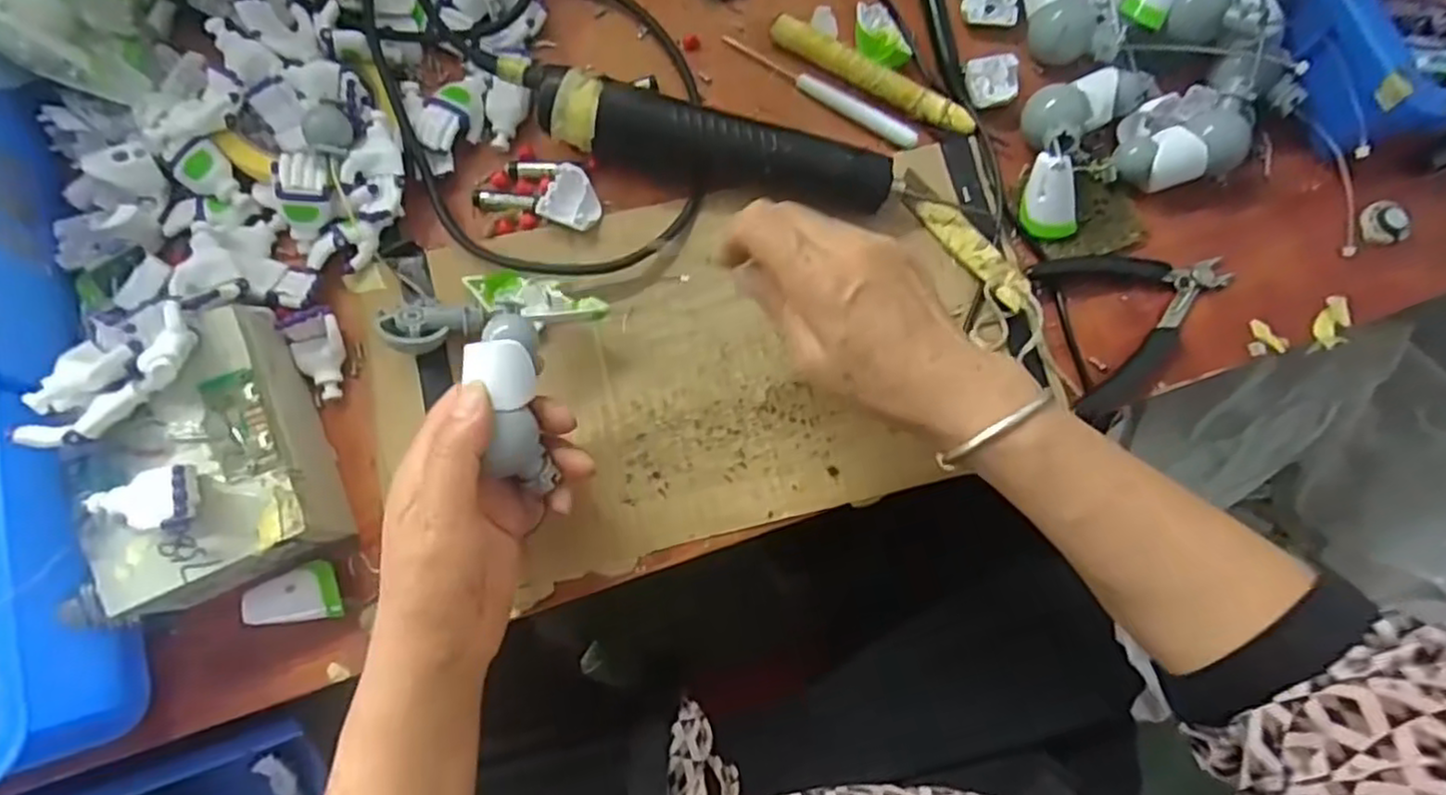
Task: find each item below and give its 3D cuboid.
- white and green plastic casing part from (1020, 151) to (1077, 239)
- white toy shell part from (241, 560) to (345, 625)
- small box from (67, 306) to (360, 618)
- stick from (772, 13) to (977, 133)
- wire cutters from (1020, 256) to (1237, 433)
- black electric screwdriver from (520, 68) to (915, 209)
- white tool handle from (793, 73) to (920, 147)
[{"bbox_3d":[0.181,-0.112,0.401,0.028,0.009,0.045,9,121,35],"label":"white and green plastic casing part"},{"bbox_3d":[-0.212,0.097,0.356,0.039,0.016,0.028,-8,79,-3],"label":"white toy shell part"},{"bbox_3d":[-0.253,0.031,0.352,0.097,0.056,0.125,-24,80,-6],"label":"small box"},{"bbox_3d":[0.088,-0.191,0.427,0.132,0.012,0.013,32,79,5],"label":"stick"},{"bbox_3d":[0.234,-0.043,0.398,0.106,0.014,0.093,-16,79,-5],"label":"wire cutters"},{"bbox_3d":[-0.005,-0.142,0.399,0.202,0.040,0.039,12,78,1],"label":"black electric screwdriver"},{"bbox_3d":[0.080,-0.171,0.428,0.080,0.010,0.011,34,80,5],"label":"white tool handle"}]

